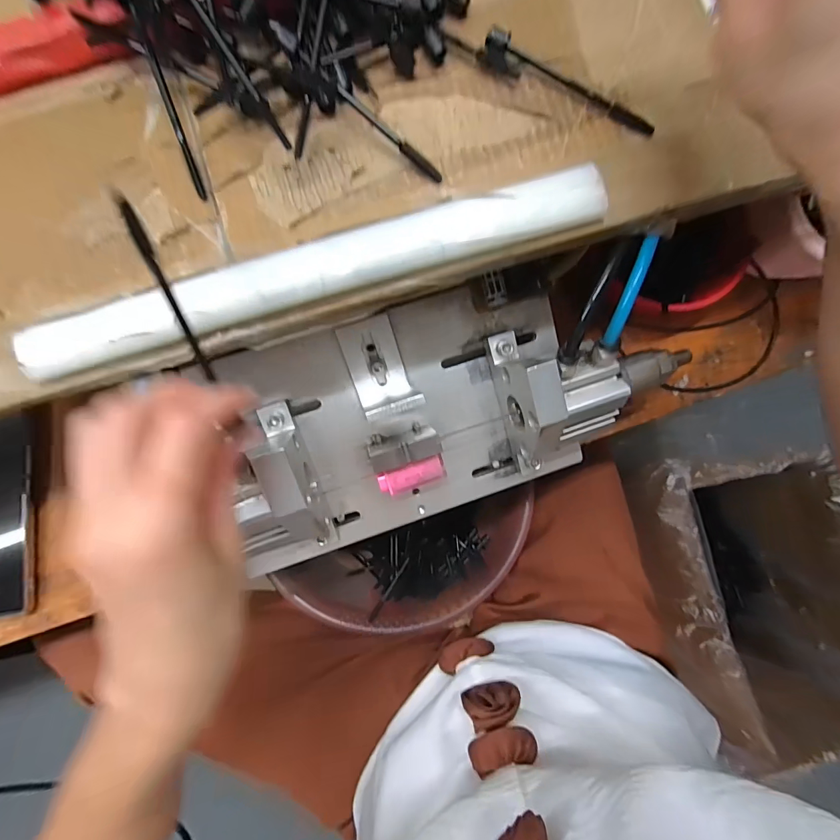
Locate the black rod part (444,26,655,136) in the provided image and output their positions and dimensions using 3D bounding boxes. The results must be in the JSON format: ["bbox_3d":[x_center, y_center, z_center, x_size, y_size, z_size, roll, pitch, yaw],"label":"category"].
[{"bbox_3d":[0.071,-0.184,0.220,0.119,0.011,0.018,22,85,-1],"label":"black rod part"}]

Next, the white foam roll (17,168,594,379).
[{"bbox_3d":[-0.046,-0.073,0.205,0.293,0.016,0.028,-18,87,-4],"label":"white foam roll"}]

